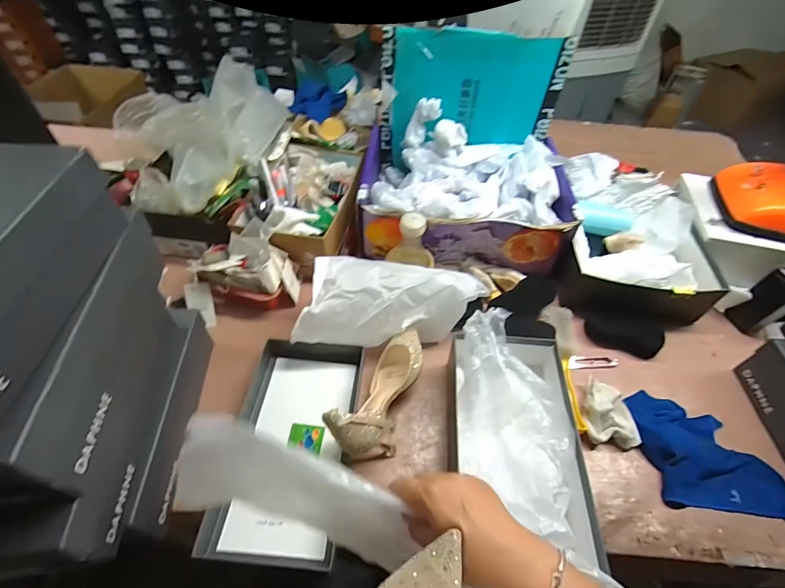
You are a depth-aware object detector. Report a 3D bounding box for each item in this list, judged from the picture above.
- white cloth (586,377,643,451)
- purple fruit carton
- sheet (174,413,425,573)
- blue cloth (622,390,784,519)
[{"bbox_3d":[0.334,0.182,0.599,0.077,0.043,0.101,8,51,4],"label":"white cloth"},{"bbox_3d":[0.142,-0.272,0.743,0.380,0.304,0.330,2,50,-1],"label":"purple fruit carton"},{"bbox_3d":[-0.091,0.195,0.370,0.227,0.069,0.069,28,51,-8],"label":"sheet"},{"bbox_3d":[0.465,0.229,0.572,0.194,0.023,0.161,5,50,1],"label":"blue cloth"}]

